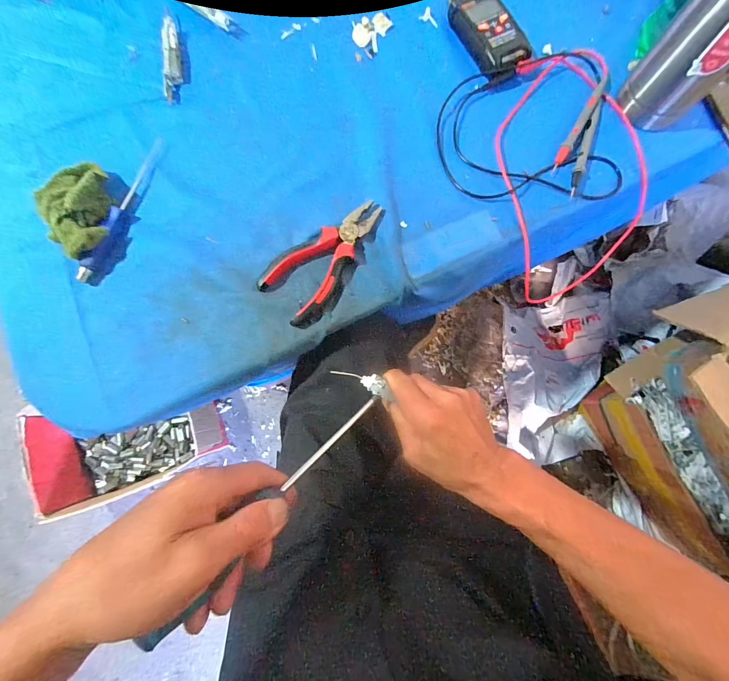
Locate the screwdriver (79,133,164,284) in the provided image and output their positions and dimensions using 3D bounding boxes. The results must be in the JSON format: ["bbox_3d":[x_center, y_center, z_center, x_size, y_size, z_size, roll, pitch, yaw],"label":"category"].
[{"bbox_3d":[-0.278,-0.157,0.394,0.017,0.021,0.196,18,81,4],"label":"screwdriver"}]

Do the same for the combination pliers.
[{"bbox_3d":[-0.036,-0.087,0.378,0.152,0.017,0.076,-40,81,-6],"label":"combination pliers"}]

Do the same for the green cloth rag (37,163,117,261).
[{"bbox_3d":[-0.316,-0.148,0.381,0.062,0.044,0.113,5,80,2],"label":"green cloth rag"}]

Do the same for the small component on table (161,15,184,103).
[{"bbox_3d":[-0.243,-0.354,0.436,0.020,0.022,0.108,-3,80,1],"label":"small component on table"}]

